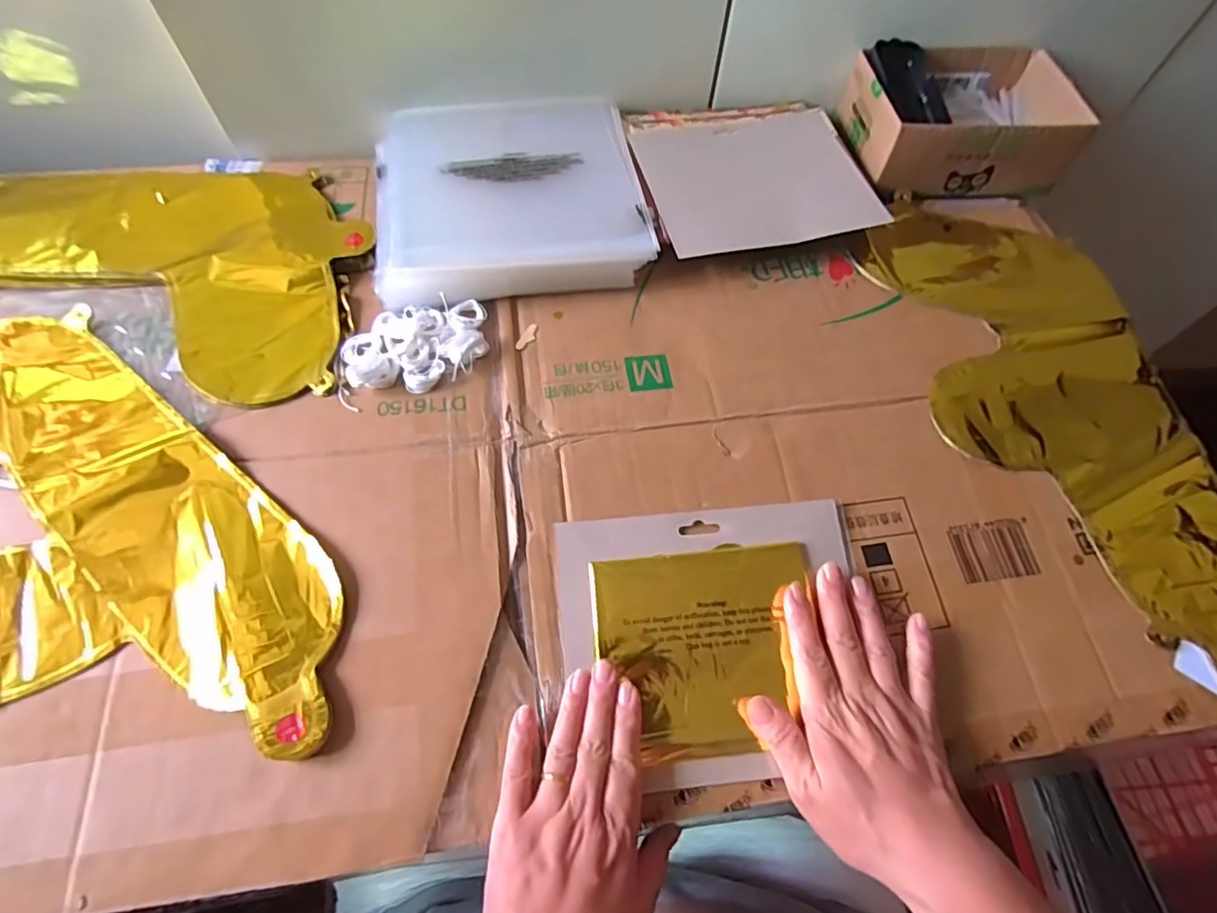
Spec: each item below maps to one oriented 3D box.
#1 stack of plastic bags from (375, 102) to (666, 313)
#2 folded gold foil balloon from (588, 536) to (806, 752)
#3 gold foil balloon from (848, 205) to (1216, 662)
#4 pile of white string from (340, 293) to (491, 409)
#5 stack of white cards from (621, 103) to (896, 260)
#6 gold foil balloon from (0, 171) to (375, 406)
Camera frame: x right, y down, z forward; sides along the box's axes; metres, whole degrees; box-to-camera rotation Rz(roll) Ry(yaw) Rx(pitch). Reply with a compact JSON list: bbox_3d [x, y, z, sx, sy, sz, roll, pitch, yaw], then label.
[{"bbox_3d":[-0.087,-0.231,0.518,0.221,0.031,0.228,-9,64,-7],"label":"stack of plastic bags"},{"bbox_3d":[0.063,0.120,0.380,0.140,0.007,0.119,-4,74,-6],"label":"folded gold foil balloon"},{"bbox_3d":[0.344,-0.044,0.454,0.198,0.014,0.417,-7,64,-7],"label":"gold foil balloon"},{"bbox_3d":[-0.147,-0.083,0.450,0.107,0.018,0.075,-9,64,-8],"label":"pile of white string"},{"bbox_3d":[0.128,-0.254,0.541,0.199,0.032,0.196,-8,64,-7],"label":"stack of white cards"},{"bbox_3d":[-0.380,-0.179,0.497,0.404,0.027,0.213,19,64,6],"label":"gold foil balloon"}]

